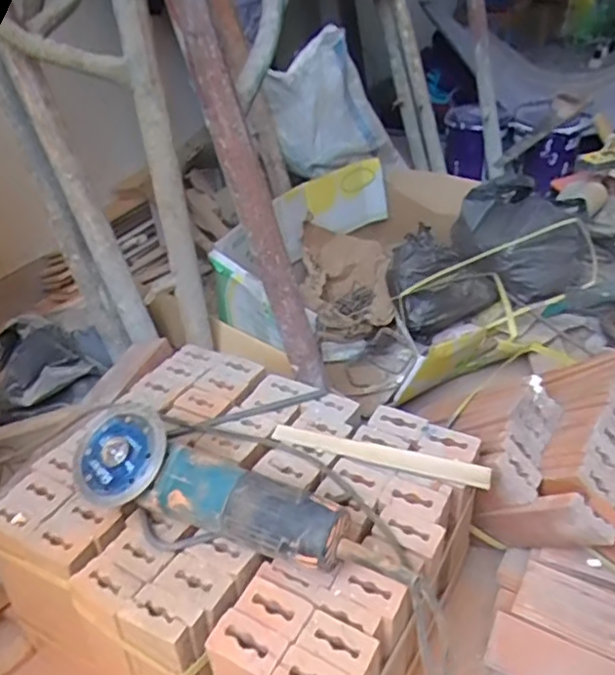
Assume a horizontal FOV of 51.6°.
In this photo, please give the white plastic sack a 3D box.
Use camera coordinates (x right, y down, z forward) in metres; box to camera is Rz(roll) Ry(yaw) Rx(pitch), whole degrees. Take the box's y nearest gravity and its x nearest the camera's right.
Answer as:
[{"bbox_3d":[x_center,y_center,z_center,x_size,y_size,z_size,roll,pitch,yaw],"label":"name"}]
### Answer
[{"bbox_3d":[0.066,-0.459,1.272,0.274,0.264,0.132,-15,36,-17],"label":"white plastic sack"}]

